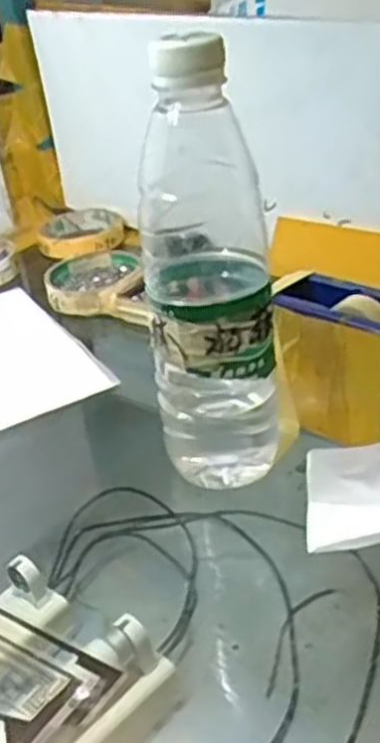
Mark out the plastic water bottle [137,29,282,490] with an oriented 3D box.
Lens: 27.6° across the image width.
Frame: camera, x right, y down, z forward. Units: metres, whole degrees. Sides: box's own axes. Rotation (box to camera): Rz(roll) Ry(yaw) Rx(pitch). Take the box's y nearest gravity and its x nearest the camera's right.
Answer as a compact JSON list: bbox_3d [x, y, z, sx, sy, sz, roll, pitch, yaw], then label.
[{"bbox_3d":[0.012,-0.044,0.395,0.069,0.226,0.070,-2,31,8],"label":"plastic water bottle"}]

